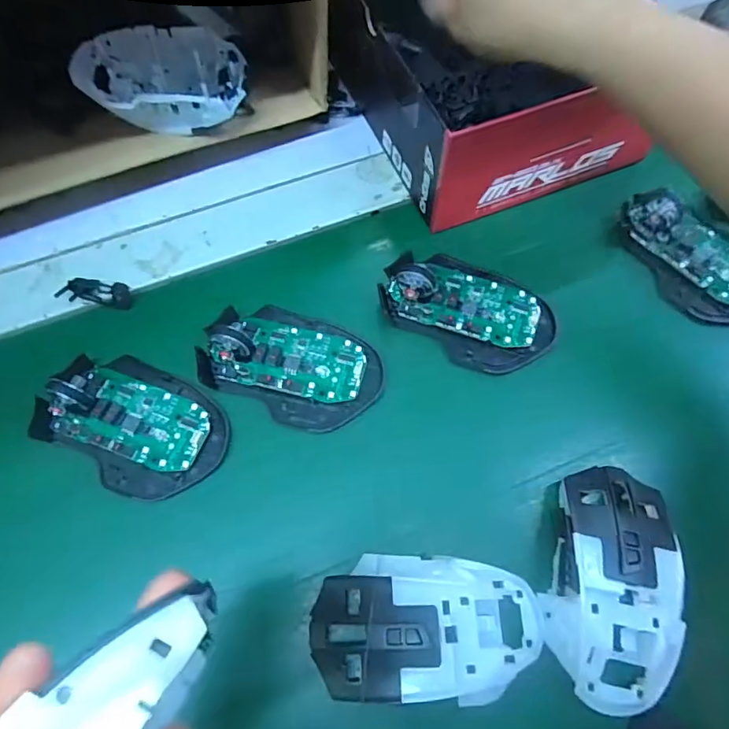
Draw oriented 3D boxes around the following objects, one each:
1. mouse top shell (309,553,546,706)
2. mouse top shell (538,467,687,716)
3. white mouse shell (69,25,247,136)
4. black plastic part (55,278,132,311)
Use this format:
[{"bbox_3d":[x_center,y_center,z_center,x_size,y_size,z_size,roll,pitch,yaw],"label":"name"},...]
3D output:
[{"bbox_3d":[0.033,0.128,0.249,0.115,0.027,0.062,-2,66,-1],"label":"mouse top shell"},{"bbox_3d":[0.129,0.112,0.259,0.059,0.031,0.115,9,67,4],"label":"mouse top shell"},{"bbox_3d":[-0.141,-0.200,0.357,0.112,0.030,0.069,-2,66,-1],"label":"white mouse shell"},{"bbox_3d":[-0.183,-0.049,0.345,0.044,0.016,0.018,10,67,4],"label":"black plastic part"}]

